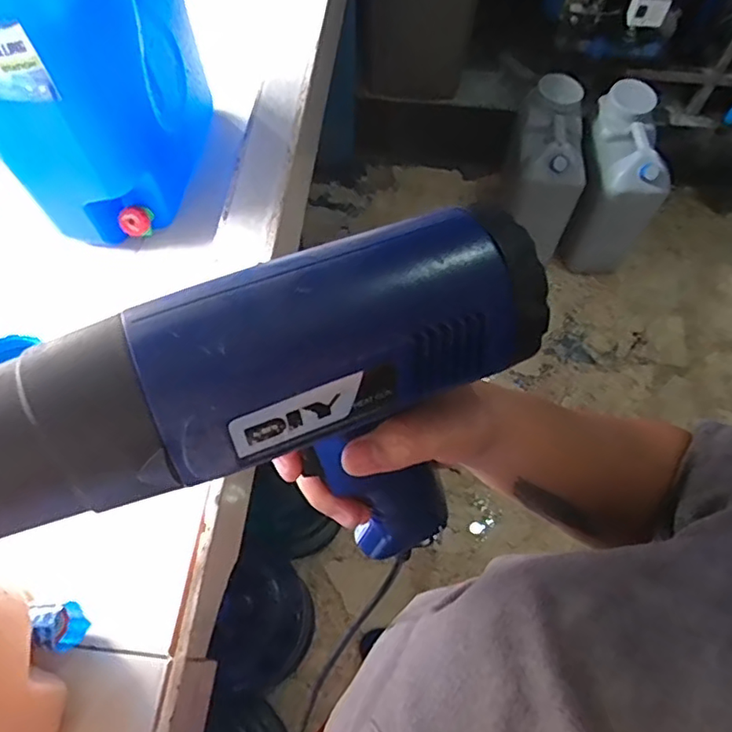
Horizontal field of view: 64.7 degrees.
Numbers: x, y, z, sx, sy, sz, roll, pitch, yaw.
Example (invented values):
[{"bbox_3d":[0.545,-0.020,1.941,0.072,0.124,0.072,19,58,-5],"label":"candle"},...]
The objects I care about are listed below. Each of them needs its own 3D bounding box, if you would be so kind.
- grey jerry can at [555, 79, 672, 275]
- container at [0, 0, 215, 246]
[{"bbox_3d":[0.685,-0.495,1.633,0.195,0.450,0.326,7,63,3],"label":"grey jerry can"},{"bbox_3d":[-0.330,-0.390,0.693,0.152,0.366,0.304,9,63,4],"label":"container"}]

